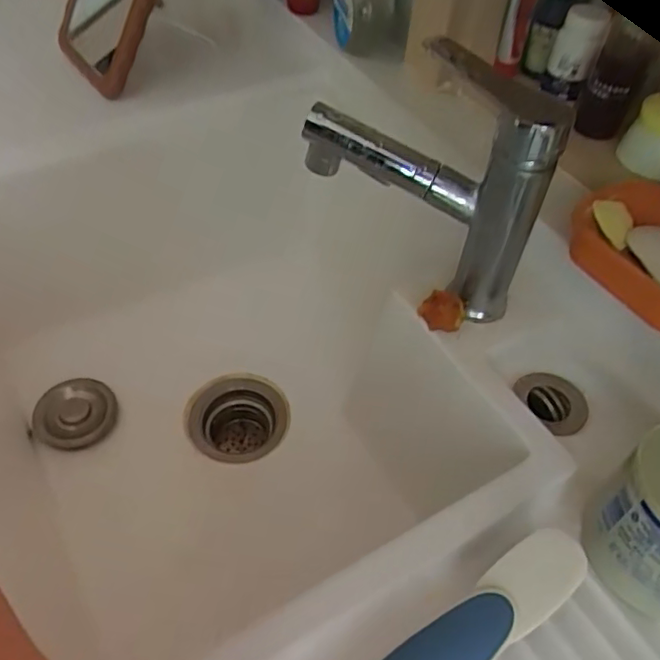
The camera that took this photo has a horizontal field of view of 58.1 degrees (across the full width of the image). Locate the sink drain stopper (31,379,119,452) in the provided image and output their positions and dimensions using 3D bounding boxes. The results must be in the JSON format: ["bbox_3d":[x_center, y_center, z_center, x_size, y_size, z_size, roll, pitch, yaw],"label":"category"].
[{"bbox_3d":[-0.275,0.093,0.644,0.081,0.026,0.081,7,51,-8],"label":"sink drain stopper"}]

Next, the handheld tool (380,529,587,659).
[{"bbox_3d":[0.075,0.172,0.330,0.164,0.031,0.037,-28,57,-23],"label":"handheld tool"}]

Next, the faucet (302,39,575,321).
[{"bbox_3d":[0.070,-0.111,0.452,0.178,0.182,0.048,26,54,18],"label":"faucet"}]

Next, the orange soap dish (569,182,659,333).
[{"bbox_3d":[0.258,-0.059,0.460,0.108,0.034,0.135,-30,58,-24],"label":"orange soap dish"}]

